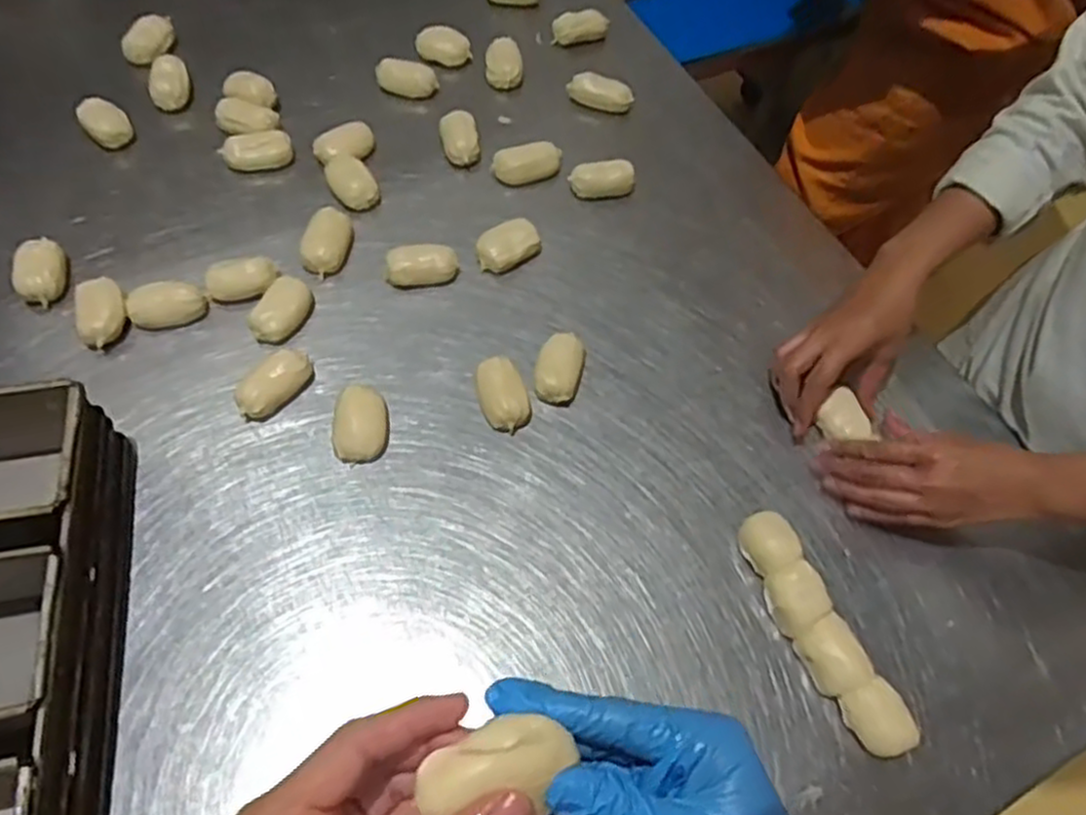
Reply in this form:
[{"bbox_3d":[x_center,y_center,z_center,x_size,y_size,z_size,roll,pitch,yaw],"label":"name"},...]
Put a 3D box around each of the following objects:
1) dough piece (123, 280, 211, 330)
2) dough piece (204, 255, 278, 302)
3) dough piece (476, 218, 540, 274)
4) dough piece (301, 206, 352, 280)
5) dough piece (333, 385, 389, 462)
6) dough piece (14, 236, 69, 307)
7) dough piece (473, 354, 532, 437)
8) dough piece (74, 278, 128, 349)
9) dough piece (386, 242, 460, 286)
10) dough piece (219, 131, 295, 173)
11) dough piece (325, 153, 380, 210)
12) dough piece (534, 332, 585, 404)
[{"bbox_3d":[-0.328,-0.091,0.659,0.062,0.024,0.035,-12,63,-10],"label":"dough piece"},{"bbox_3d":[-0.270,-0.115,0.676,0.060,0.024,0.029,-15,63,-11],"label":"dough piece"},{"bbox_3d":[-0.035,-0.155,0.721,0.065,0.023,0.044,-32,68,-19],"label":"dough piece"},{"bbox_3d":[-0.201,-0.154,0.701,0.035,0.034,0.061,14,62,4],"label":"dough piece"},{"bbox_3d":[-0.149,0.013,0.613,0.041,0.028,0.057,-2,62,-5],"label":"dough piece"},{"bbox_3d":[-0.442,-0.118,0.667,0.036,0.032,0.063,-8,62,-8],"label":"dough piece"},{"bbox_3d":[-0.034,-0.011,0.638,0.037,0.022,0.064,-18,64,-13],"label":"dough piece"},{"bbox_3d":[-0.378,-0.080,0.647,0.037,0.033,0.056,-17,64,-12],"label":"dough piece"},{"bbox_3d":[-0.112,-0.131,0.698,0.065,0.029,0.032,-6,62,-7],"label":"dough piece"},{"bbox_3d":[-0.287,-0.255,0.760,0.066,0.034,0.031,-20,65,-14],"label":"dough piece"},{"bbox_3d":[-0.192,-0.225,0.746,0.036,0.035,0.068,-26,66,-16],"label":"dough piece"},{"bbox_3d":[0.014,-0.033,0.662,0.039,0.029,0.066,14,62,4],"label":"dough piece"}]

